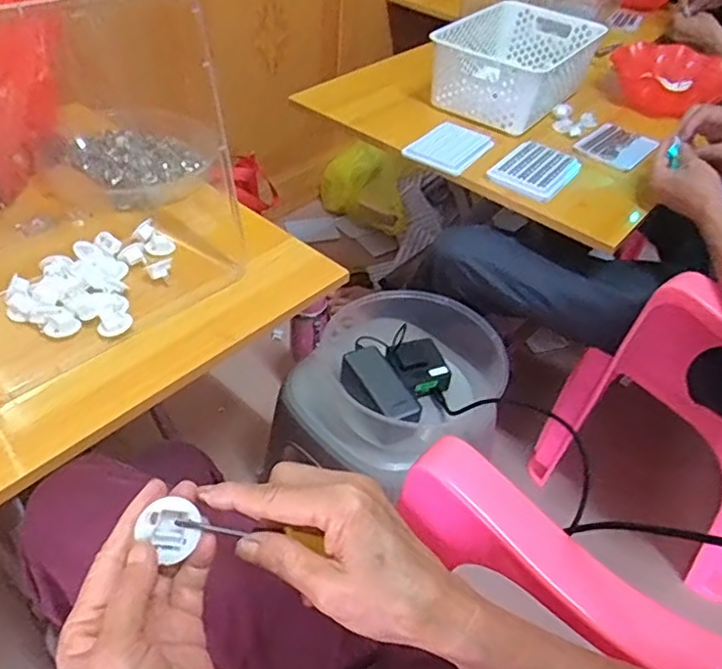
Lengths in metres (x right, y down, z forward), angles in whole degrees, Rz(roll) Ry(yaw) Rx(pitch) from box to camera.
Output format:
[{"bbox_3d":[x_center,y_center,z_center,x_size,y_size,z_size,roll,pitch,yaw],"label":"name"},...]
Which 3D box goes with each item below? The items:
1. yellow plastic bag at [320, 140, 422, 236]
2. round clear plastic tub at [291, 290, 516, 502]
[{"bbox_3d":[-0.001,-0.371,1.555,0.274,0.216,0.113,15,45,9],"label":"yellow plastic bag"},{"bbox_3d":[0.049,0.057,0.821,0.257,0.111,0.234,-31,55,-31],"label":"round clear plastic tub"}]

